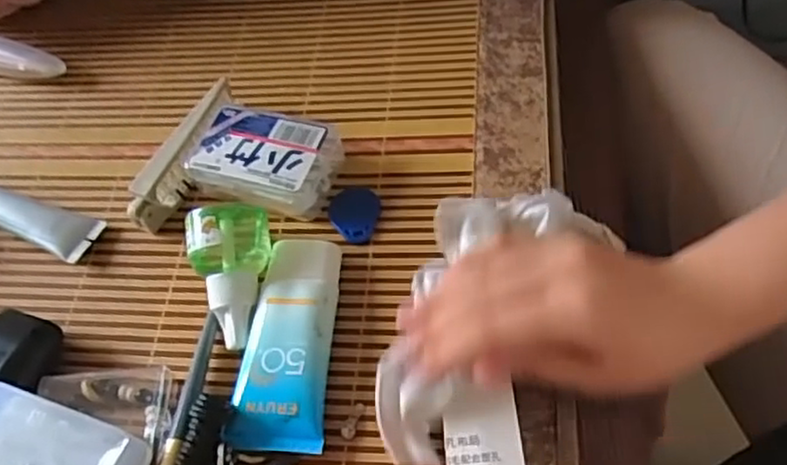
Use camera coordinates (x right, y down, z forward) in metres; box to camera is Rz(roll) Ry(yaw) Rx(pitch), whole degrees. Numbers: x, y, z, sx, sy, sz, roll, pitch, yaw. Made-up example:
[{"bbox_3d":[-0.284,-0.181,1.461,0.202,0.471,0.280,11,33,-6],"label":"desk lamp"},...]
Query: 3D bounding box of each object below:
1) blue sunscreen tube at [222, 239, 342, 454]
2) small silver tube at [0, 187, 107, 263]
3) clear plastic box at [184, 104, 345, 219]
[{"bbox_3d":[-0.056,0.057,0.361,0.049,0.020,0.112,-2,57,8],"label":"blue sunscreen tube"},{"bbox_3d":[-0.250,-0.017,0.445,0.138,0.019,0.030,19,62,19],"label":"small silver tube"},{"bbox_3d":[-0.079,-0.046,0.430,0.084,0.037,0.071,11,58,15],"label":"clear plastic box"}]

